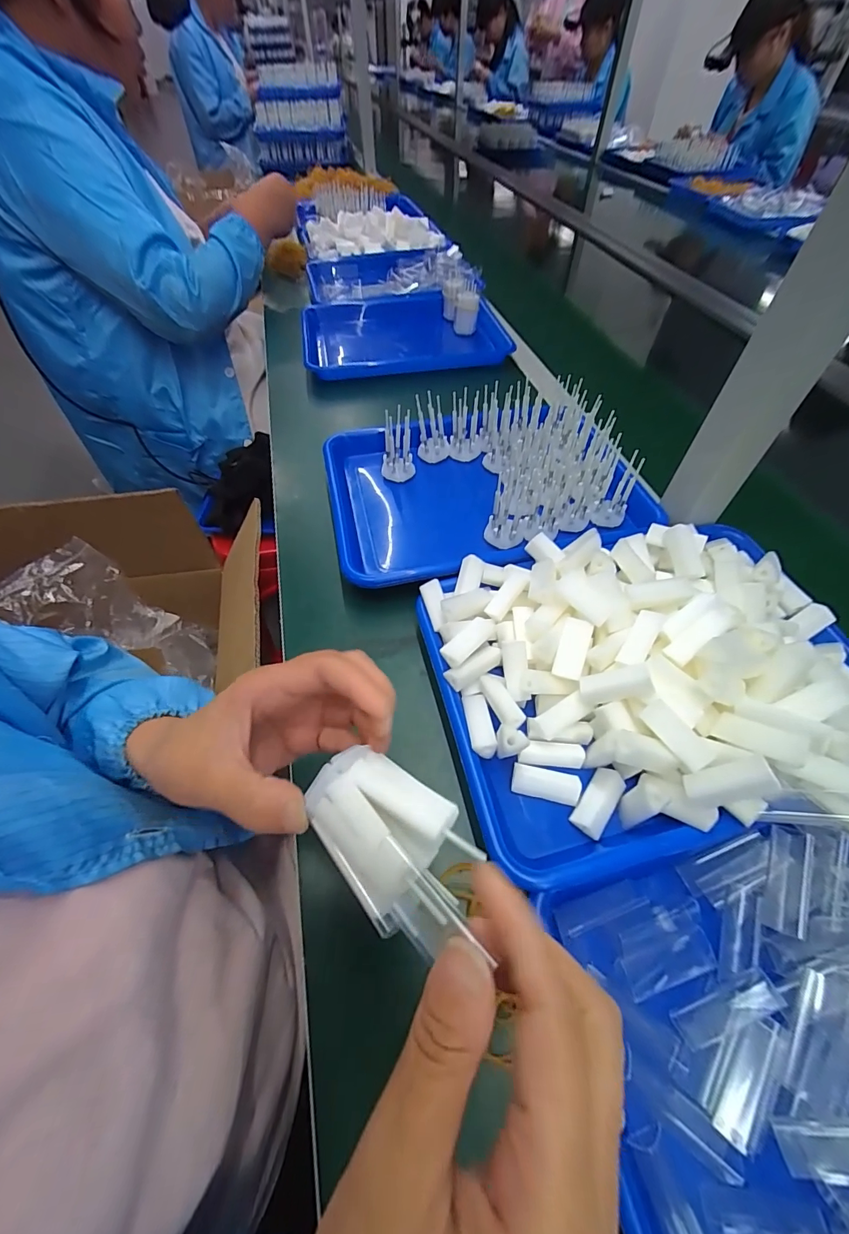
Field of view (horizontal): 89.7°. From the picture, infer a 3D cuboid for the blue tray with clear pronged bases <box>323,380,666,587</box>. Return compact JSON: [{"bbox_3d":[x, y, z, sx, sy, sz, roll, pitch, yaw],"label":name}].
[{"bbox_3d":[0.057,-0.153,0.462,0.313,0.077,0.243,-12,55,-9],"label":"blue tray with clear pronged bases"}]

